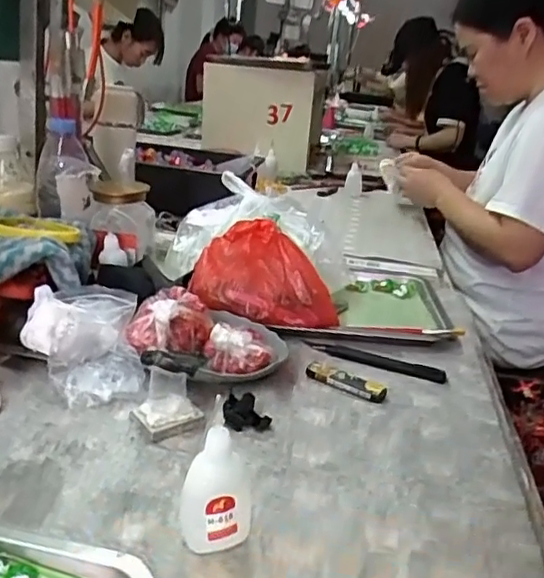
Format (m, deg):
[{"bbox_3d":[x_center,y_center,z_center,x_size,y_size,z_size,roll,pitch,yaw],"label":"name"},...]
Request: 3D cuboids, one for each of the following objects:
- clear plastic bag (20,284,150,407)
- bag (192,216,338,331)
[{"bbox_3d":[-0.175,0.047,0.562,0.100,0.069,0.117,-4,23,-23],"label":"clear plastic bag"},{"bbox_3d":[-0.005,-0.016,0.650,0.160,0.099,0.057,6,21,1],"label":"bag"}]

